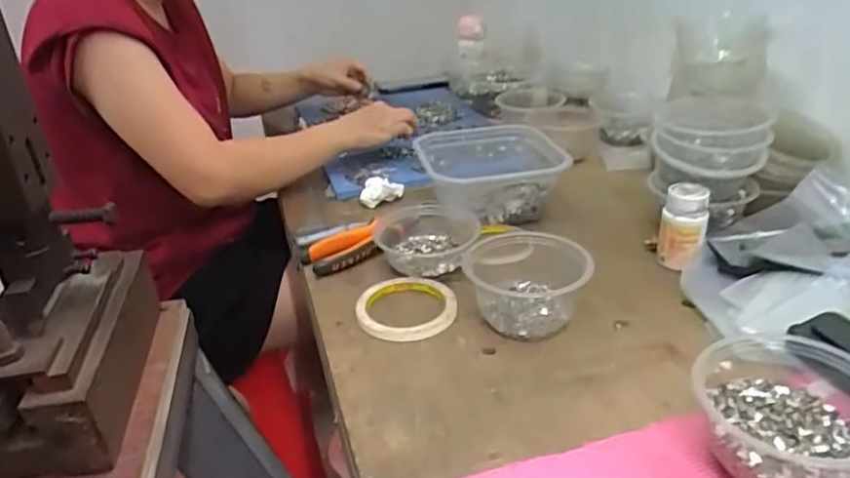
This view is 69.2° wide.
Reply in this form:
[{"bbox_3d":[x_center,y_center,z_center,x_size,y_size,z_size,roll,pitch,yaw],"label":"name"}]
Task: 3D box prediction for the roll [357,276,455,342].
[{"bbox_3d":[-0.018,0.065,0.610,0.096,0.017,0.093,-3,28,5],"label":"roll"}]

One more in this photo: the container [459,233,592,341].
[{"bbox_3d":[0.099,0.037,0.601,0.102,0.063,0.134,-8,28,-4],"label":"container"}]

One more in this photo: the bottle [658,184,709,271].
[{"bbox_3d":[0.268,-0.013,0.642,0.045,0.076,0.048,7,31,23],"label":"bottle"}]

